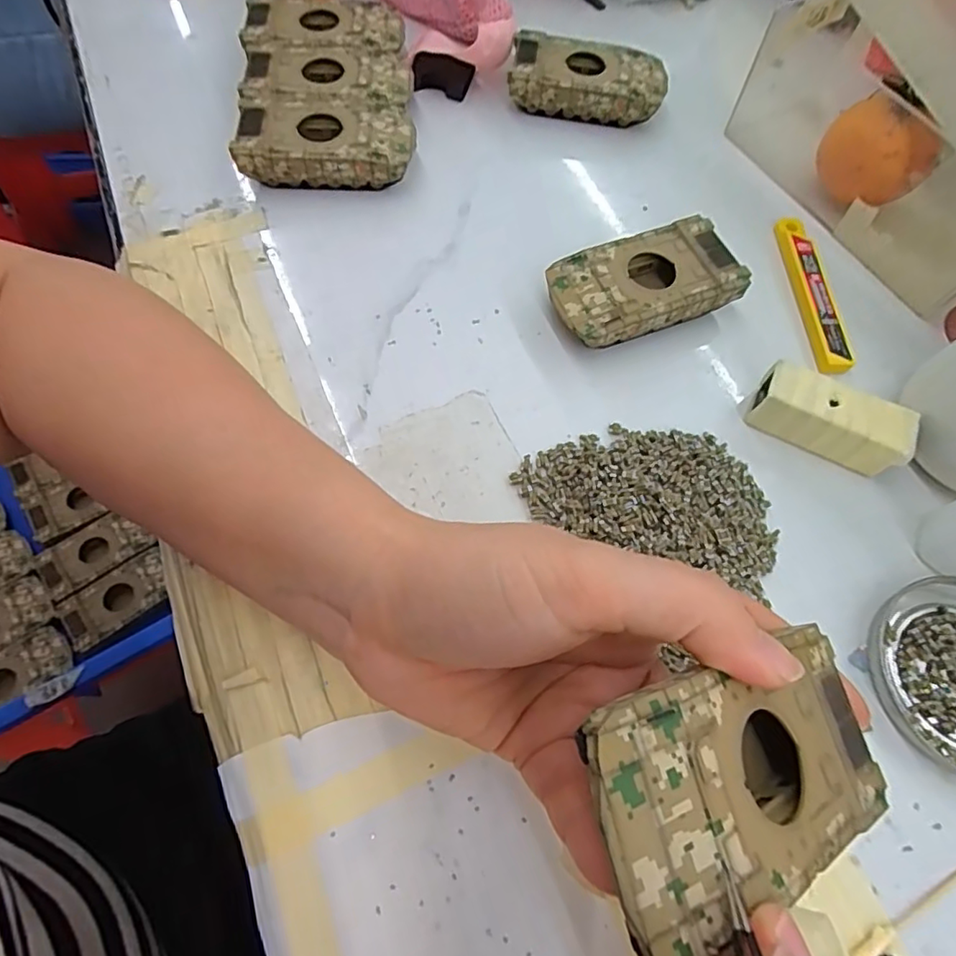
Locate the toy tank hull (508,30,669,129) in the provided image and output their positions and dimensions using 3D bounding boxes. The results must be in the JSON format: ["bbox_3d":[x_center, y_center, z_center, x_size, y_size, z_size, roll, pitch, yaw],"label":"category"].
[{"bbox_3d":[0.070,-0.250,0.370,0.095,0.031,0.046,7,65,1],"label":"toy tank hull"}]

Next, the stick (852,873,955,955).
[{"bbox_3d":[0.155,0.152,0.204,0.060,0.005,0.006,-24,69,-13],"label":"stick"}]

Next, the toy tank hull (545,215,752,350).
[{"bbox_3d":[0.084,-0.098,0.301,0.095,0.026,0.050,-19,68,-11],"label":"toy tank hull"}]

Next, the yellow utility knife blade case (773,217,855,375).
[{"bbox_3d":[0.182,-0.101,0.316,0.022,0.008,0.105,0,65,-2],"label":"yellow utility knife blade case"}]

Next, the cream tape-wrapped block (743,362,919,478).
[{"bbox_3d":[0.164,-0.028,0.273,0.068,0.025,0.027,24,67,9],"label":"cream tape-wrapped block"}]

